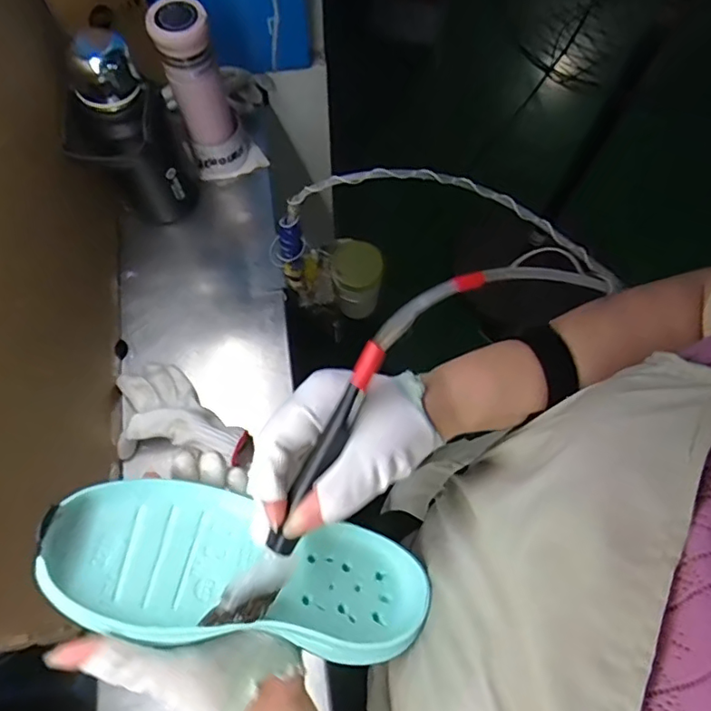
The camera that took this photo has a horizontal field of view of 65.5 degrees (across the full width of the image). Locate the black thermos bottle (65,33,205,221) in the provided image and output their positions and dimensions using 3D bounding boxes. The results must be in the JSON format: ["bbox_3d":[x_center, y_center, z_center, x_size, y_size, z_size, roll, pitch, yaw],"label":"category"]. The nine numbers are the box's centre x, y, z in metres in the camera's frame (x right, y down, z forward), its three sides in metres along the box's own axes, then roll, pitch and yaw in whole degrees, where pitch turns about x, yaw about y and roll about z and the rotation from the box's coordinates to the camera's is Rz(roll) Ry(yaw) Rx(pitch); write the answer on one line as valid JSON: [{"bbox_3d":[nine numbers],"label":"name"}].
[{"bbox_3d":[-0.270,-0.255,0.670,0.115,0.238,0.115,-20,68,-9],"label":"black thermos bottle"}]

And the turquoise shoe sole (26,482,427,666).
[{"bbox_3d":[-0.061,0.127,0.321,0.210,0.033,0.086,18,46,-14],"label":"turquoise shoe sole"}]

